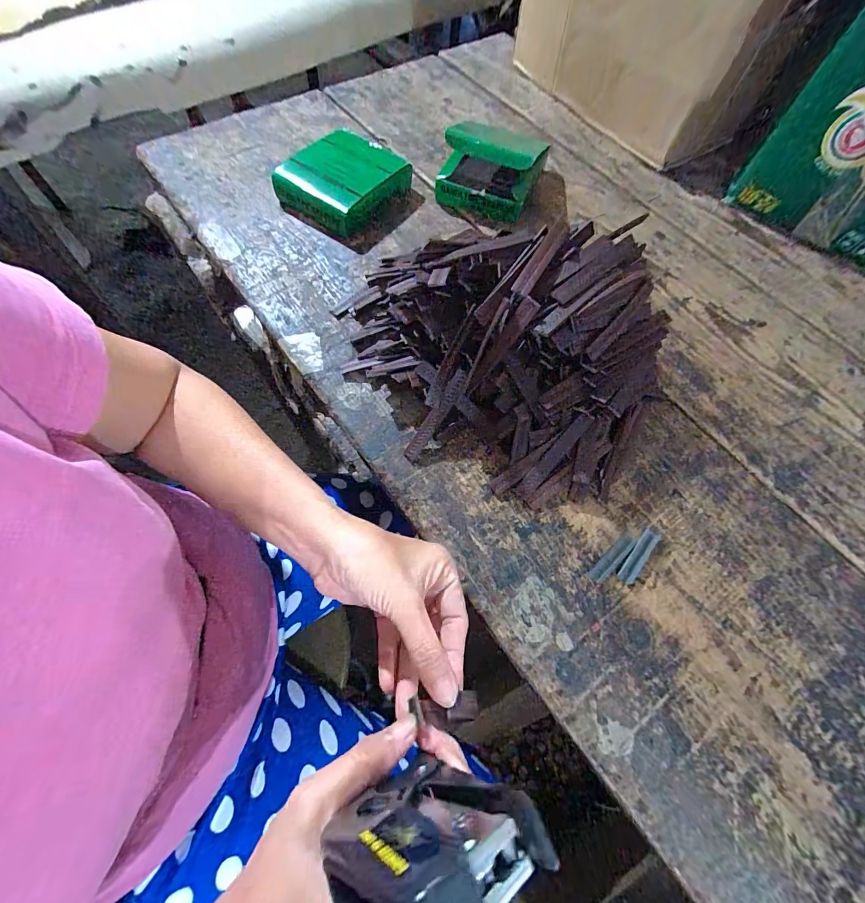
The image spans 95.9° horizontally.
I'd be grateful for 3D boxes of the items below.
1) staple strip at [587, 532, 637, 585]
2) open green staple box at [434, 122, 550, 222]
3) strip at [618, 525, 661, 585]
[{"bbox_3d":[0.150,0.088,0.323,0.053,0.004,0.012,-38,73,-17],"label":"staple strip"},{"bbox_3d":[0.063,-0.338,0.468,0.110,0.082,0.062,14,66,3],"label":"open green staple box"},{"bbox_3d":[0.173,0.087,0.324,0.012,0.004,0.053,39,70,13],"label":"strip"}]

